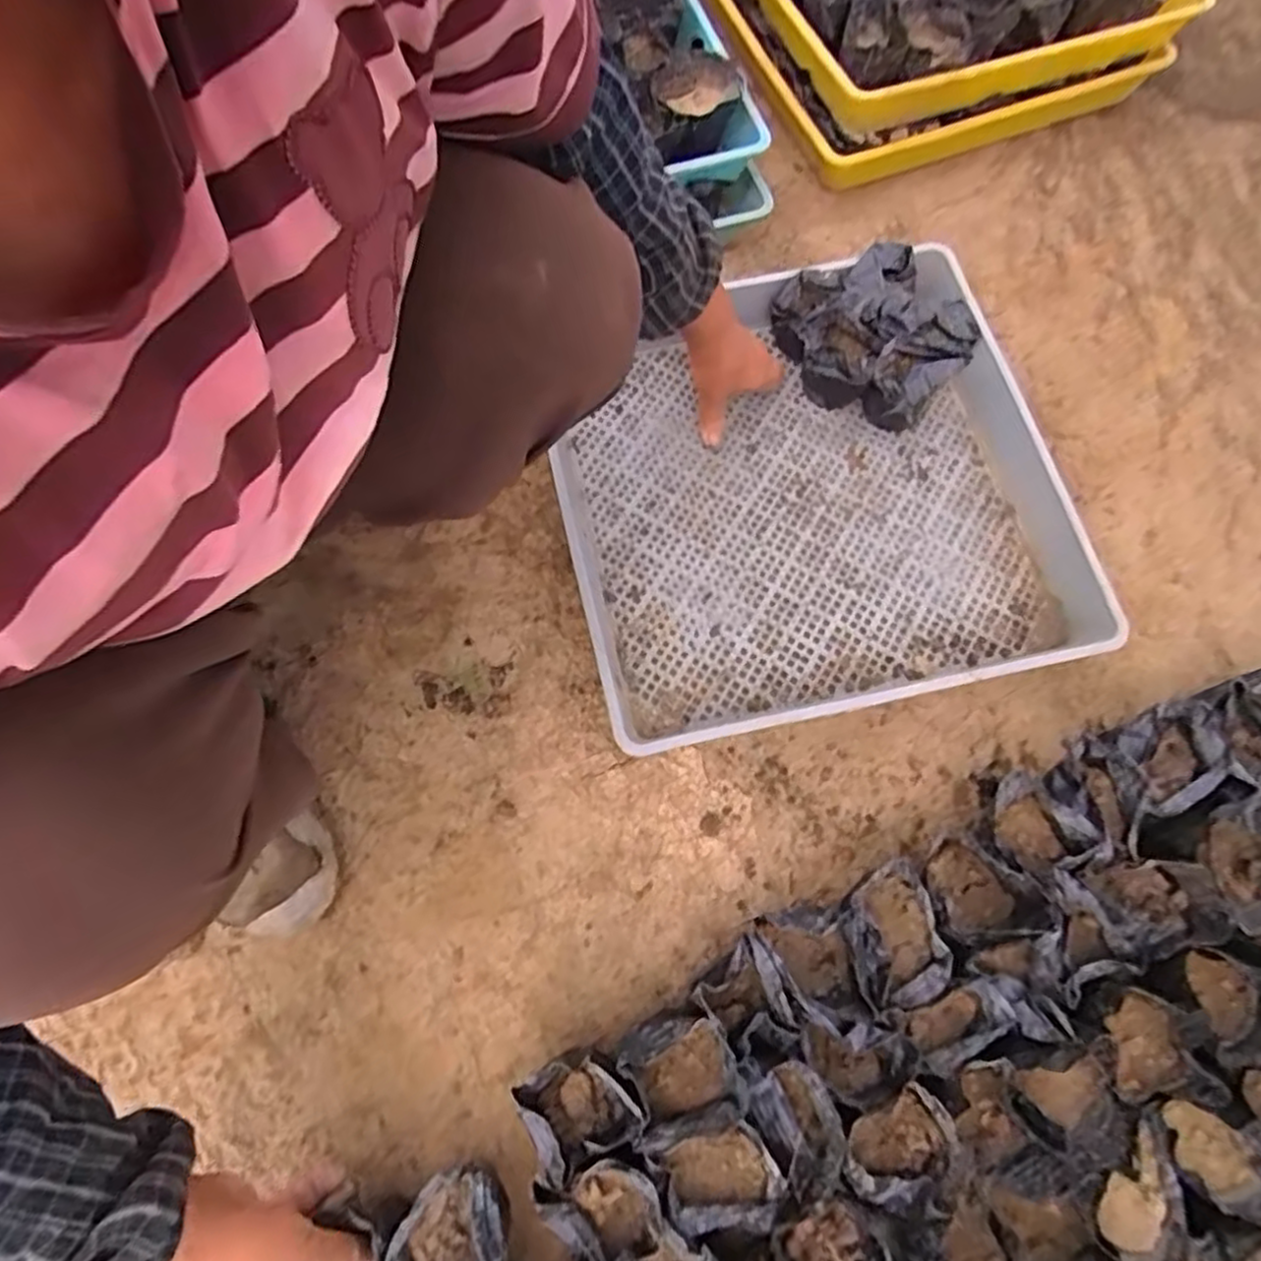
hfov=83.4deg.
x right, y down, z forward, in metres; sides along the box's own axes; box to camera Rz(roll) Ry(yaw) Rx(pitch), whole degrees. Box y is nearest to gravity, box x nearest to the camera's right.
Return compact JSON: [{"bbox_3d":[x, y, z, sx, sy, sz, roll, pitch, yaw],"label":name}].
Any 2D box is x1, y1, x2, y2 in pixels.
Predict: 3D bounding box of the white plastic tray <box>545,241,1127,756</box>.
[{"bbox_3d":[0.149,-0.129,0.634,0.419,0.061,0.403,-13,73,-4],"label":"white plastic tray"}]

